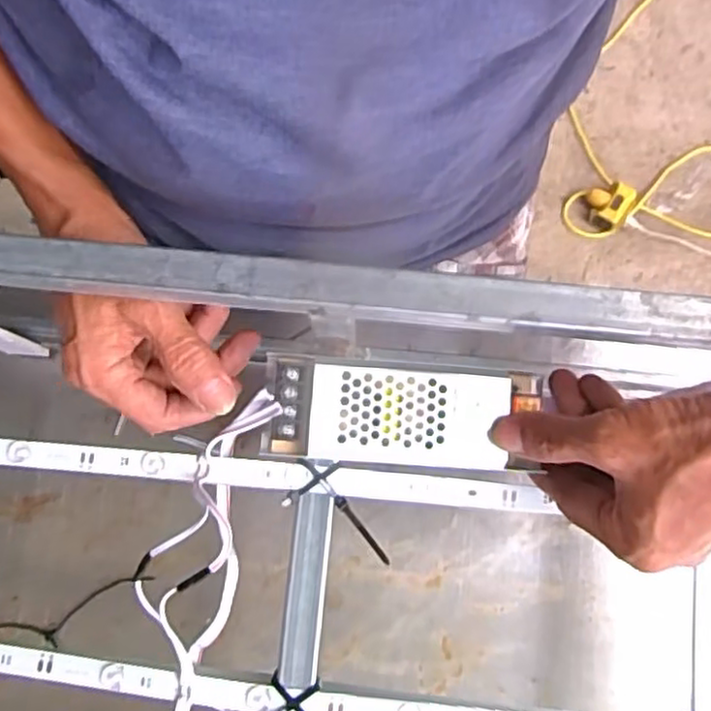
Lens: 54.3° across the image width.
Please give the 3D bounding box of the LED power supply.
[{"bbox_3d":[0.025,0.031,0.362,0.144,0.022,0.052,2,79,-2],"label":"LED power supply"}]

